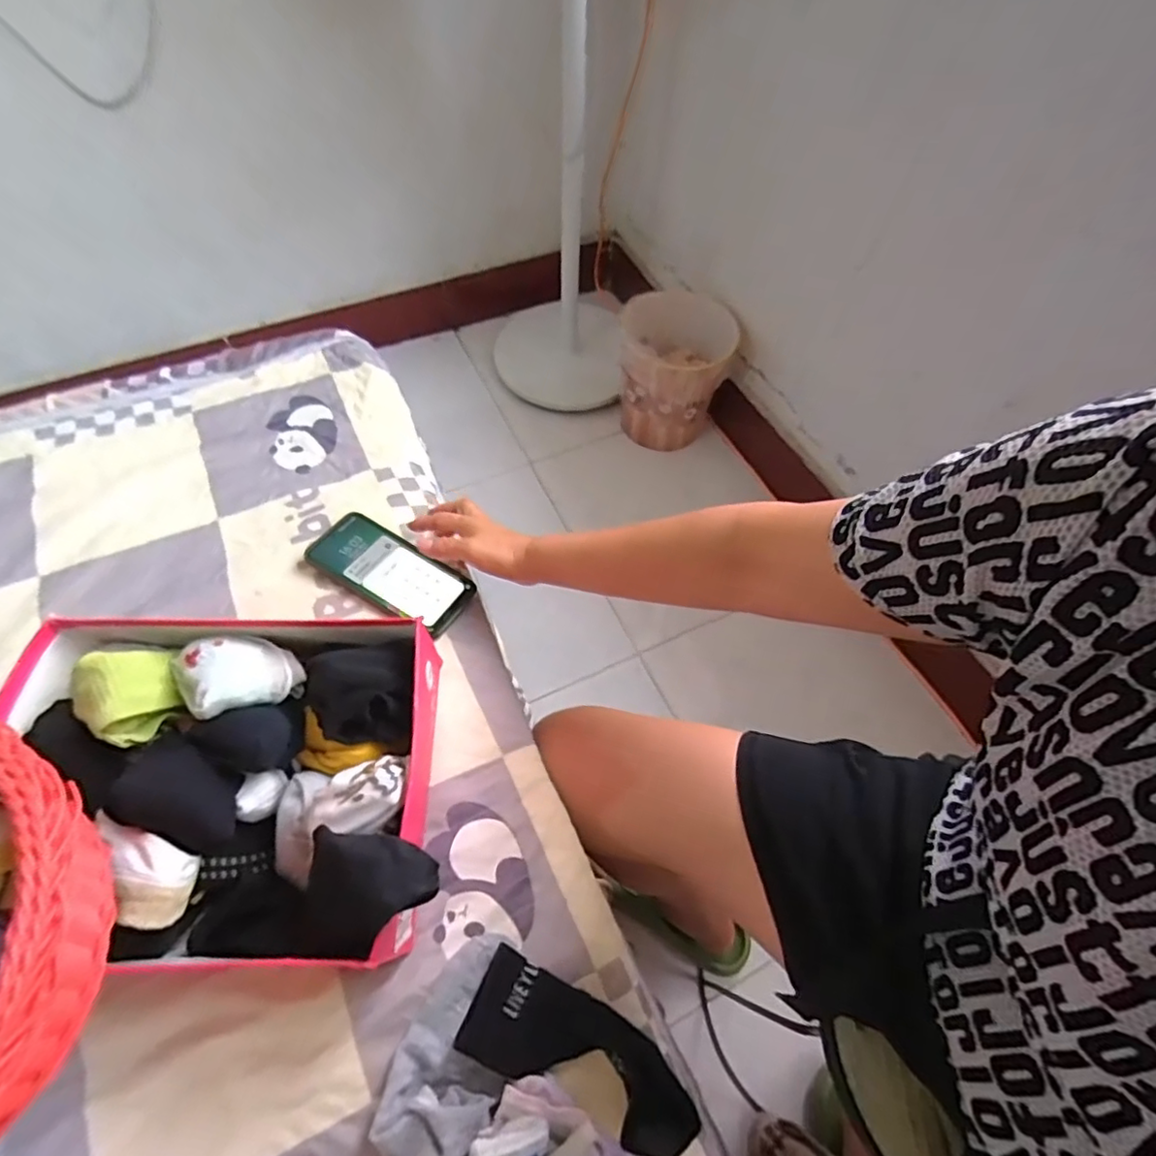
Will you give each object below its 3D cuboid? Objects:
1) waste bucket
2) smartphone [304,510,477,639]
[{"bbox_3d":[0.203,-0.434,1.246,0.227,0.238,0.200,1,60,0],"label":"waste bucket"},{"bbox_3d":[-0.198,-0.008,0.610,0.175,0.014,0.076,29,59,9],"label":"smartphone"}]

